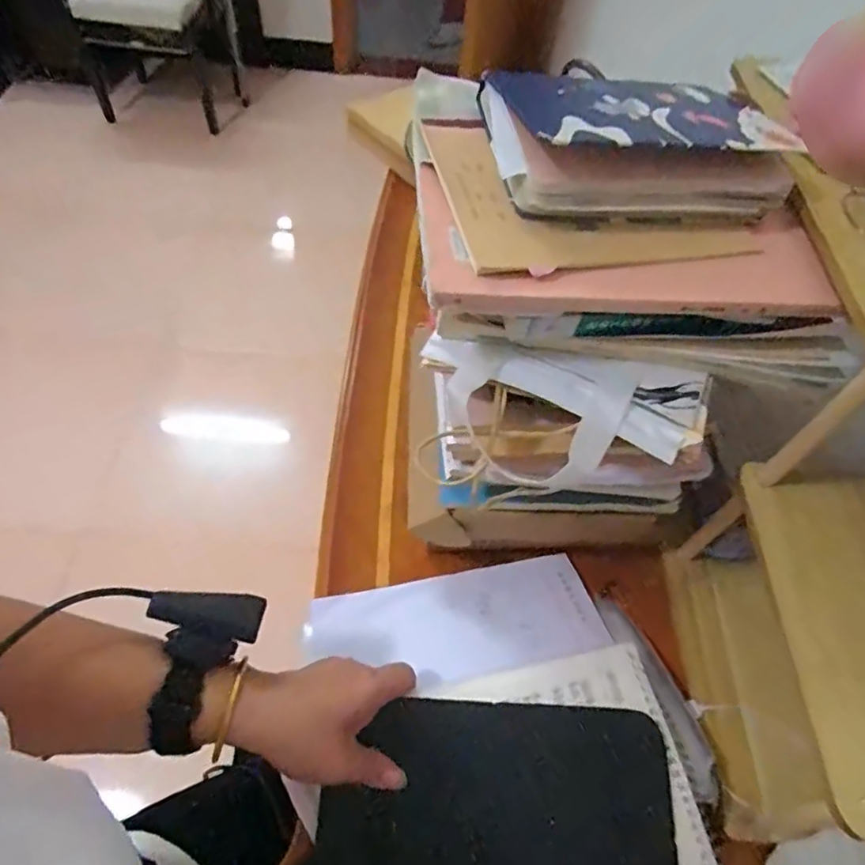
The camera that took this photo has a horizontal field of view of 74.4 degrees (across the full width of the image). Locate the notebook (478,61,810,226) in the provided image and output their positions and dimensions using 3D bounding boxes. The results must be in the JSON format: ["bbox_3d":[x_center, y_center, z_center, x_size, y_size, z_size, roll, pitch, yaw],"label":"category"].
[{"bbox_3d":[0.144,-0.209,0.401,0.208,0.054,0.130,-7,58,-9],"label":"notebook"}]

